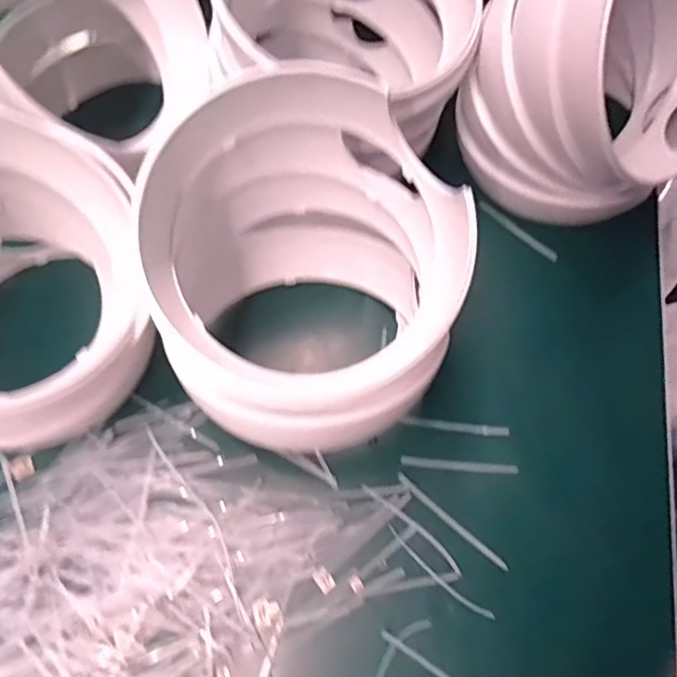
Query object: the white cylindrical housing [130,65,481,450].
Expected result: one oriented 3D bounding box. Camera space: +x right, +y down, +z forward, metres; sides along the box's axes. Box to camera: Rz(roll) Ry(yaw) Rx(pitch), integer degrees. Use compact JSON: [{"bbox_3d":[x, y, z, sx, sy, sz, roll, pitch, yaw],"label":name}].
[{"bbox_3d":[-0.009,-0.021,0.242,0.111,0.104,0.114,-1,65,3],"label":"white cylindrical housing"}]

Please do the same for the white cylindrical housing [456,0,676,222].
[{"bbox_3d":[0.123,-0.127,0.261,0.092,0.110,0.109,34,71,17],"label":"white cylindrical housing"}]

